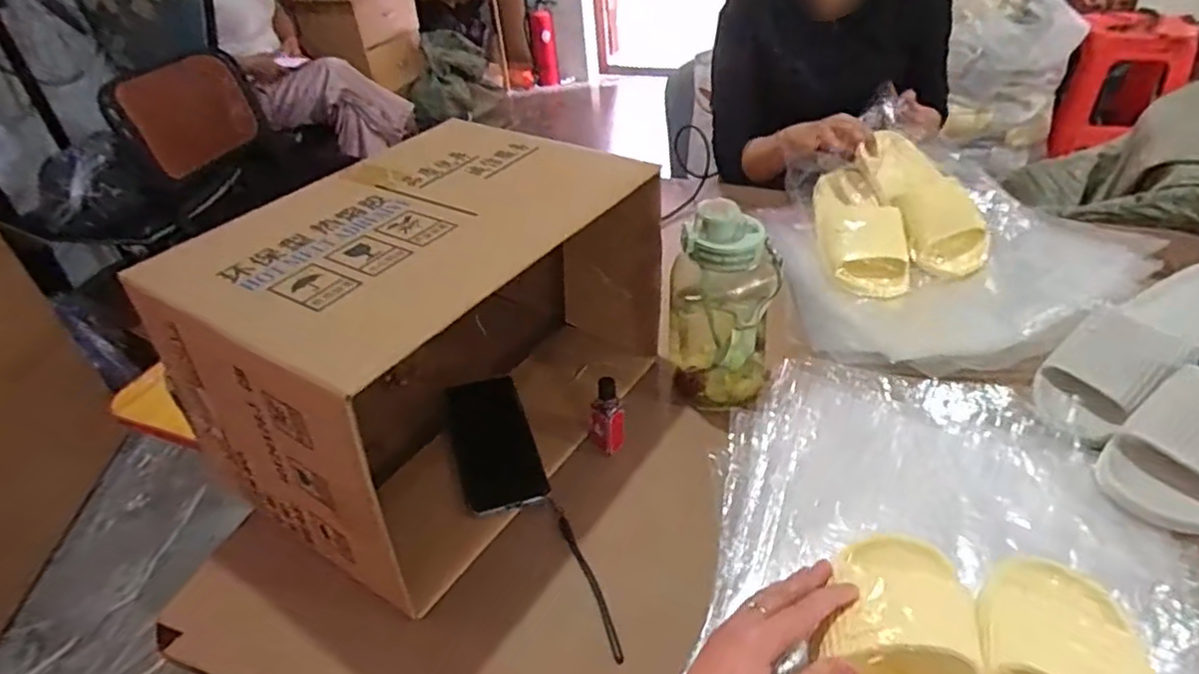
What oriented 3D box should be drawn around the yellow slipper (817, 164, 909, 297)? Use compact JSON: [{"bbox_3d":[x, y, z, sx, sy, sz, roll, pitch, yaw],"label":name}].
[{"bbox_3d":[0.357,-0.152,0.935,0.097,0.084,0.242,-1,37,8],"label":"yellow slipper"}]

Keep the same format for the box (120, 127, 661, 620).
[{"bbox_3d":[-0.168,-0.009,0.684,0.298,0.272,0.418,18,43,29],"label":"box"}]

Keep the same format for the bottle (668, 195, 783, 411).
[{"bbox_3d":[0.127,-0.030,0.698,0.110,0.212,0.081,1,38,10],"label":"bottle"}]

